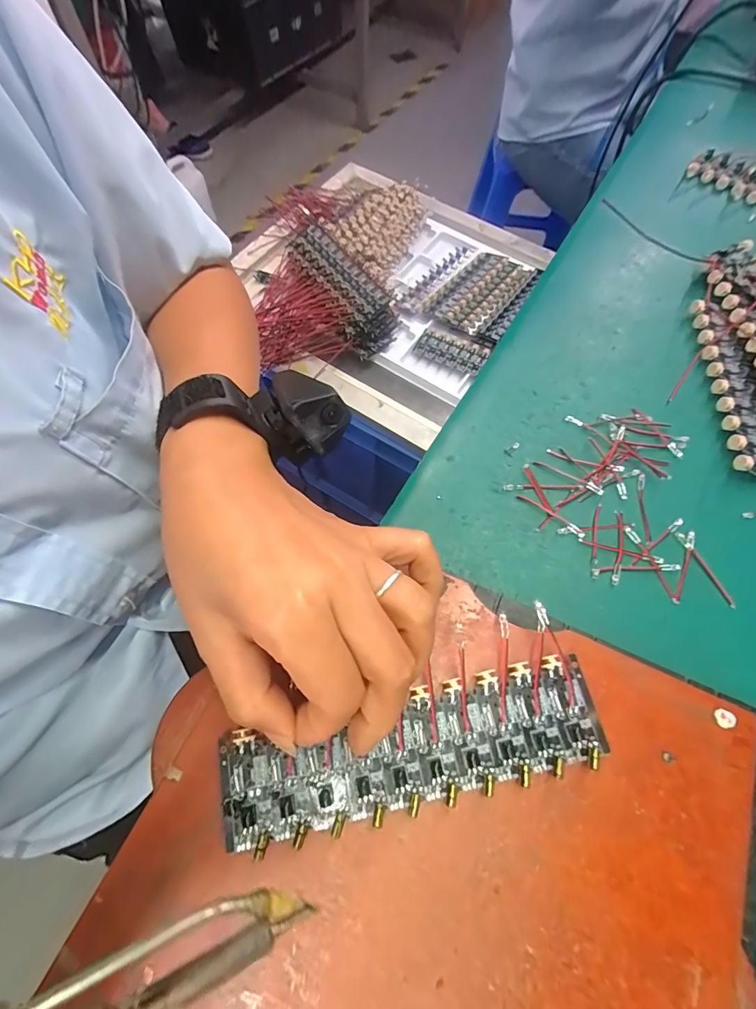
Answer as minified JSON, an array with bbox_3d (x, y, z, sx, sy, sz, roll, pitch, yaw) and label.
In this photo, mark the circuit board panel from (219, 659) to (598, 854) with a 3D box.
[{"bbox_3d":[0.016,0.107,0.183,0.162,0.007,0.048,-14,66,-6],"label":"circuit board panel"}]

